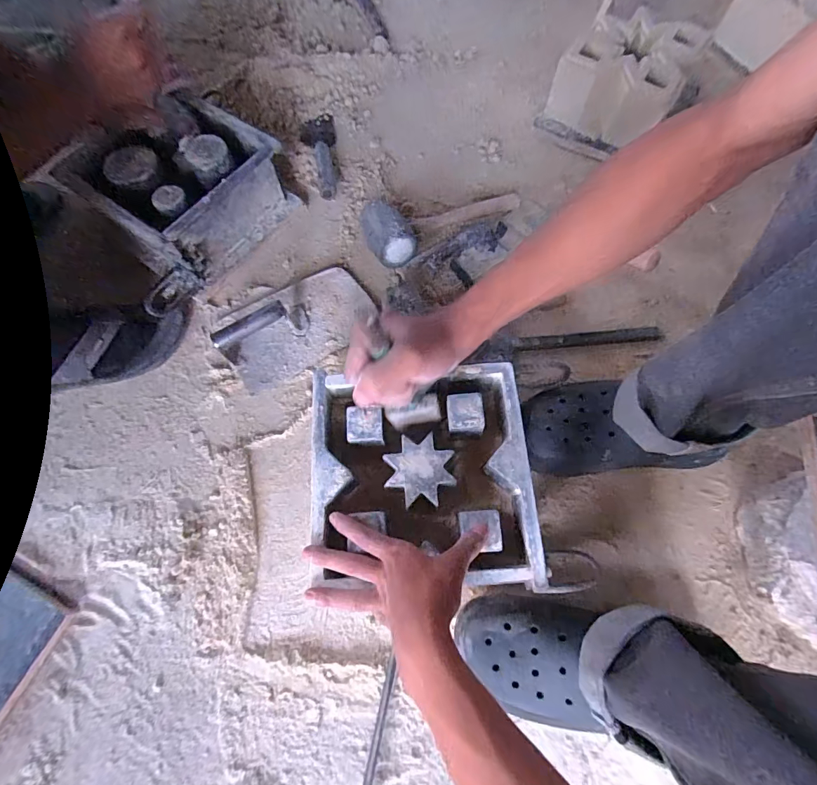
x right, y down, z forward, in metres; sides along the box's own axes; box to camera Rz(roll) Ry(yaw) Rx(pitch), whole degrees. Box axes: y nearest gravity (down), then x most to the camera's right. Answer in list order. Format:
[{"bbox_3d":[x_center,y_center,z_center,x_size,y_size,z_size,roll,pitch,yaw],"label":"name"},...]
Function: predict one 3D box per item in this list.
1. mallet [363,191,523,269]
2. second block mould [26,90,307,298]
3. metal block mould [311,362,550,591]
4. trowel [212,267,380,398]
[{"bbox_3d":[0.055,-0.295,0.697,0.296,0.063,0.124,-25,71,-27],"label":"mallet"},{"bbox_3d":[-0.331,-0.308,0.633,0.207,0.137,0.236,34,75,12],"label":"second block mould"},{"bbox_3d":[0.013,0.092,0.459,0.225,0.077,0.220,-4,71,0],"label":"metal block mould"},{"bbox_3d":[-0.172,-0.117,0.601,0.220,0.073,0.143,-33,73,-10],"label":"trowel"}]

